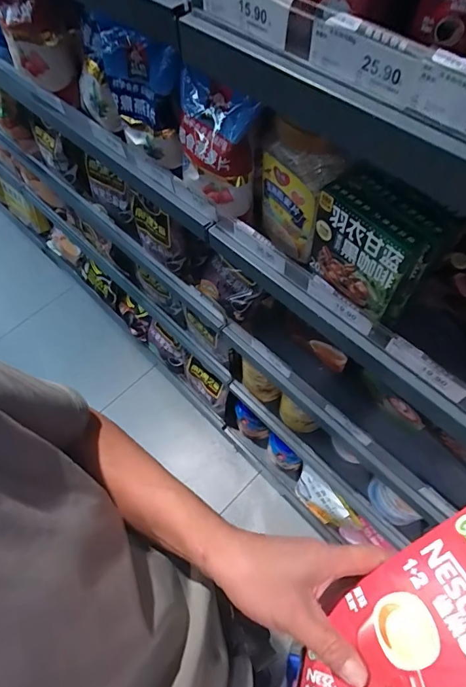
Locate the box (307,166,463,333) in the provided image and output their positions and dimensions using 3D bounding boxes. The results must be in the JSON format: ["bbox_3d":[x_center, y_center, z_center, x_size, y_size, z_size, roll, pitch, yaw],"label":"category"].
[{"bbox_3d":[0.158,-0.107,0.457,0.065,0.132,0.124,-37,66,-16],"label":"box"}]

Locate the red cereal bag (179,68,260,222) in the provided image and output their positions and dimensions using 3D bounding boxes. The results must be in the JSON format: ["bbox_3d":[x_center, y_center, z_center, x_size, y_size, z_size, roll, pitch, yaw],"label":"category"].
[{"bbox_3d":[-0.022,-0.257,0.532,0.056,0.148,0.110,-30,64,-13],"label":"red cereal bag"}]

